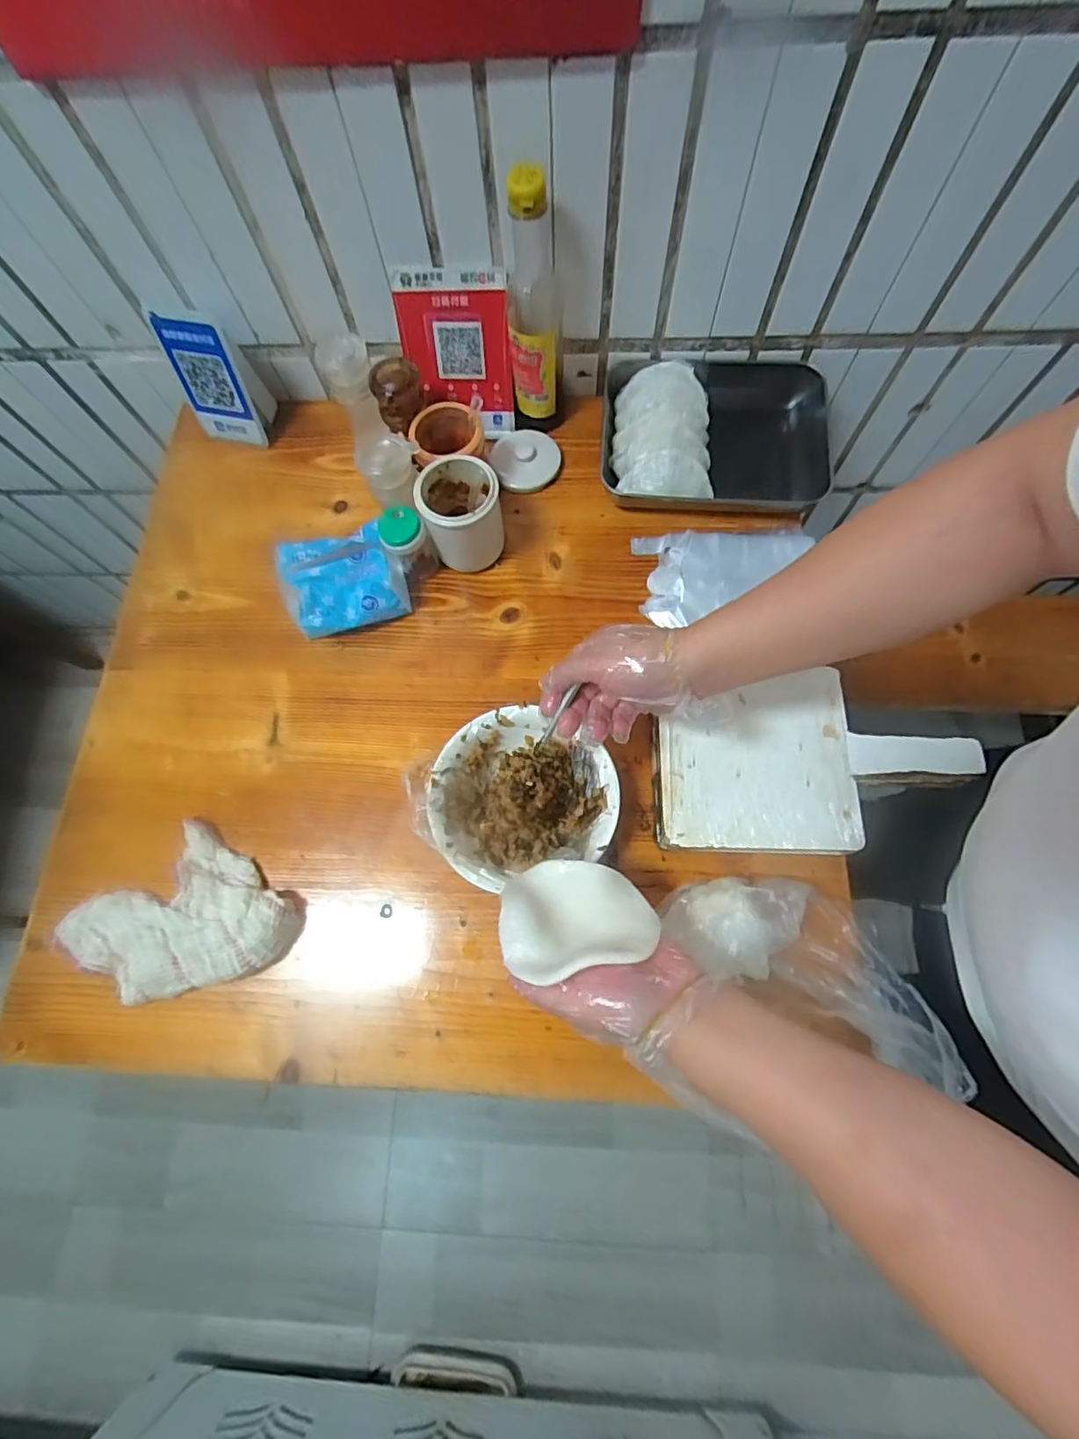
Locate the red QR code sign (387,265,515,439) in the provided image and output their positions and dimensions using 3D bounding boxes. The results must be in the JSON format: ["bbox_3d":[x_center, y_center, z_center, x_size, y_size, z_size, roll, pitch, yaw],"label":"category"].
[{"bbox_3d":[-0.094,-0.412,0.641,0.122,0.162,0.012,1,49,2],"label":"red QR code sign"}]

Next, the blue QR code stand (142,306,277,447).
[{"bbox_3d":[-0.391,-0.409,0.672,0.099,0.127,0.068,12,73,6],"label":"blue QR code stand"}]

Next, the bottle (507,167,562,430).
[{"bbox_3d":[-0.006,-0.428,0.600,0.058,0.250,0.061,2,72,3],"label":"bottle"}]

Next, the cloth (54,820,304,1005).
[{"bbox_3d":[-0.339,0.194,0.529,0.184,0.029,0.156,34,77,12],"label":"cloth"}]

